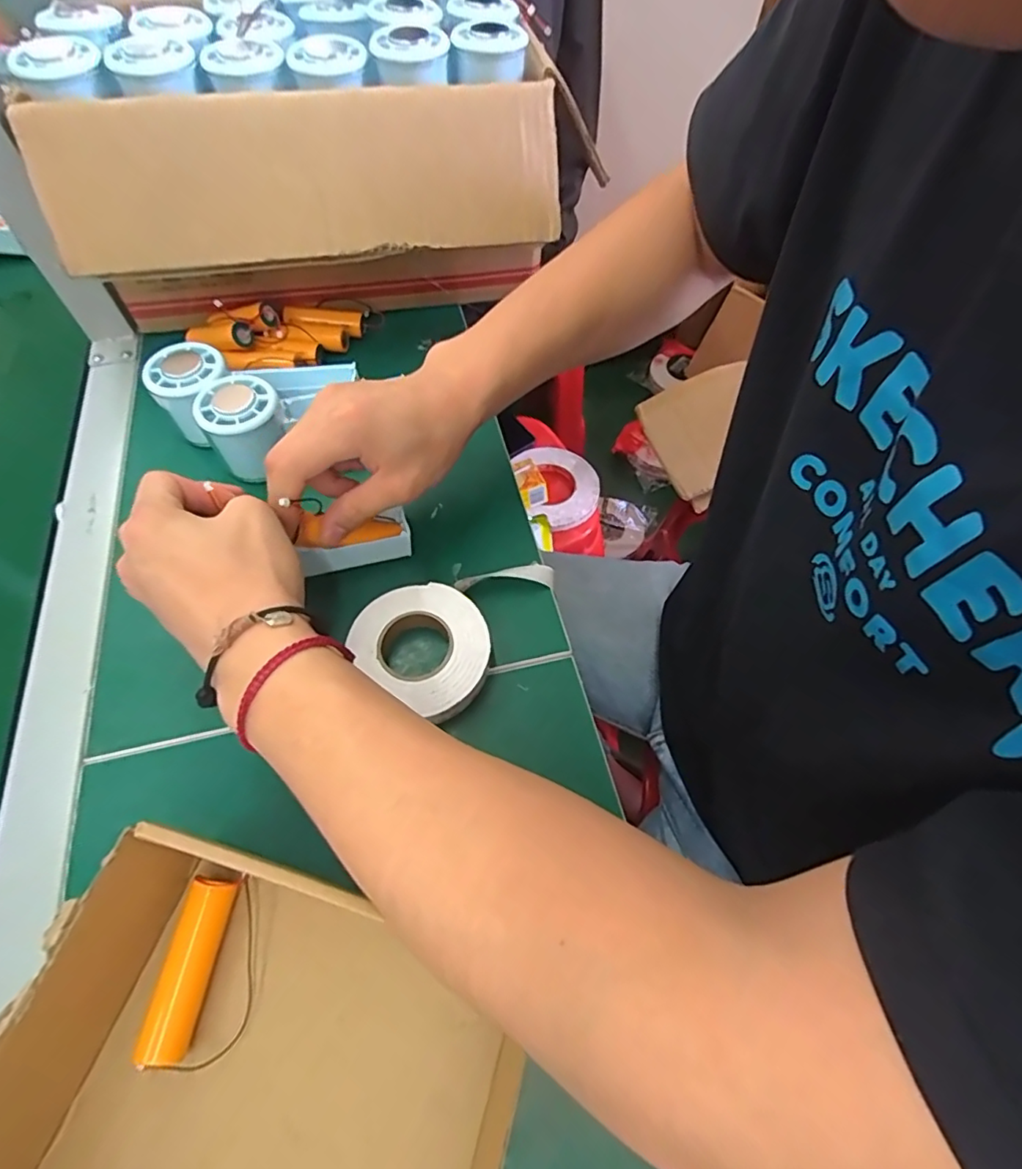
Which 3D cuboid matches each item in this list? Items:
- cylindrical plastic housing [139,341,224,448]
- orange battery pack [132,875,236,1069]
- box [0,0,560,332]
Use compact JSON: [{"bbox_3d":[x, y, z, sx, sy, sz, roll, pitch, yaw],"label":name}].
[{"bbox_3d":[-0.241,-0.147,0.436,0.052,0.059,0.054,1,58,-2],"label":"cylindrical plastic housing"},{"bbox_3d":[-0.153,0.181,0.266,0.019,0.020,0.072,8,58,2],"label":"orange battery pack"},{"bbox_3d":[-0.164,-0.345,0.476,0.364,0.187,0.247,-9,59,-8],"label":"box"}]

